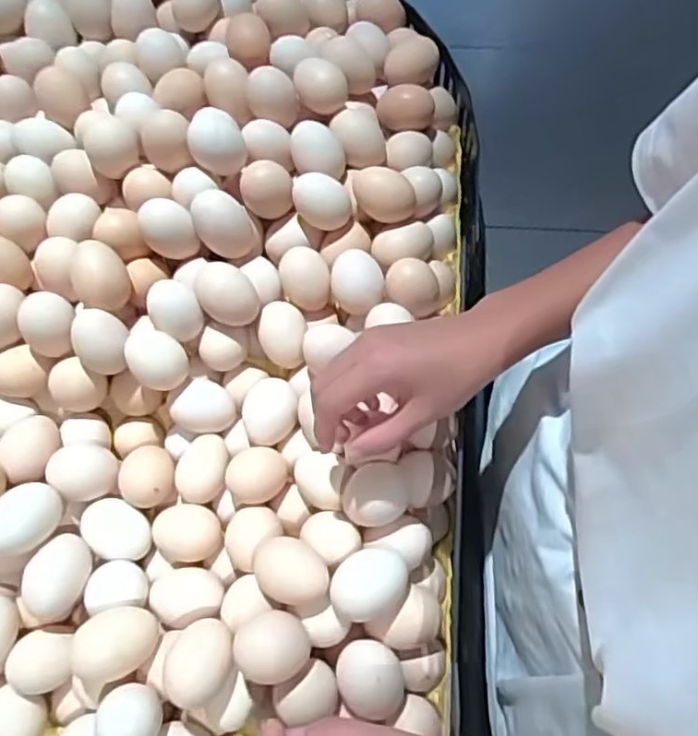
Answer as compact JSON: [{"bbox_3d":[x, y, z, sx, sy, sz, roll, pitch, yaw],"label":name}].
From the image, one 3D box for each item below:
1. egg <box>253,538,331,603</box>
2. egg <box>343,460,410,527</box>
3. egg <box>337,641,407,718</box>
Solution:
[{"bbox_3d":[-0.039,0.142,0.446,0.051,0.038,0.040,24,71,12],"label":"egg"},{"bbox_3d":[0.018,0.091,0.453,0.044,0.040,0.039,-5,68,1],"label":"egg"},{"bbox_3d":[0.014,0.208,0.432,0.044,0.042,0.044,-1,68,2],"label":"egg"}]

